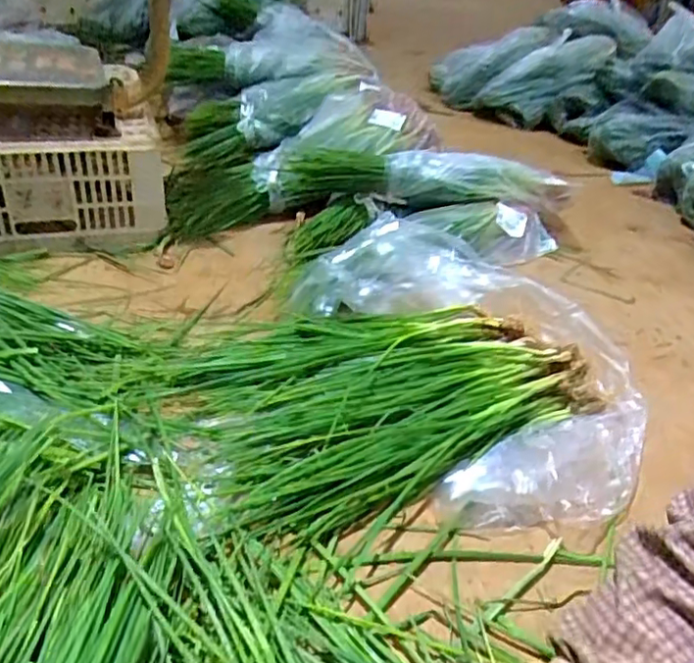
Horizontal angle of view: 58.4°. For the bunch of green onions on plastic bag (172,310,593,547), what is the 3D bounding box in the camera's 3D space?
[{"bbox_3d":[0.043,0.065,0.788,0.501,0.064,0.342,-11,38,-25],"label":"bunch of green onions on plastic bag"}]

